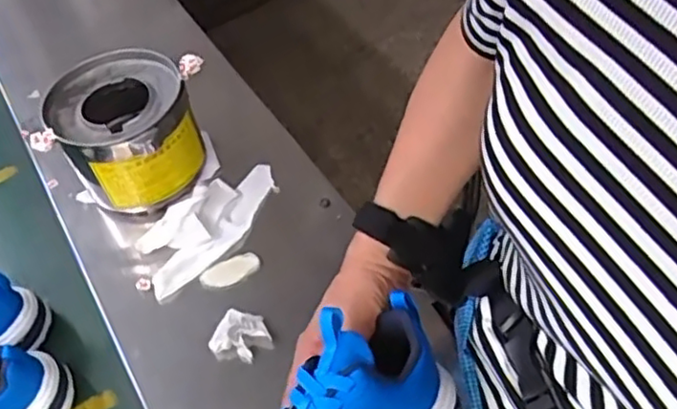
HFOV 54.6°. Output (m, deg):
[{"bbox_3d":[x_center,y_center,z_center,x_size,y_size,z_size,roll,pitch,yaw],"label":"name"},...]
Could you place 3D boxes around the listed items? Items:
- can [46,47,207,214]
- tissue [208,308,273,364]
[{"bbox_3d":[-0.220,-0.071,0.705,0.134,0.128,0.139,-2,53,3],"label":"can"},{"bbox_3d":[-0.089,0.120,0.603,0.053,0.017,0.042,7,53,11],"label":"tissue"}]

